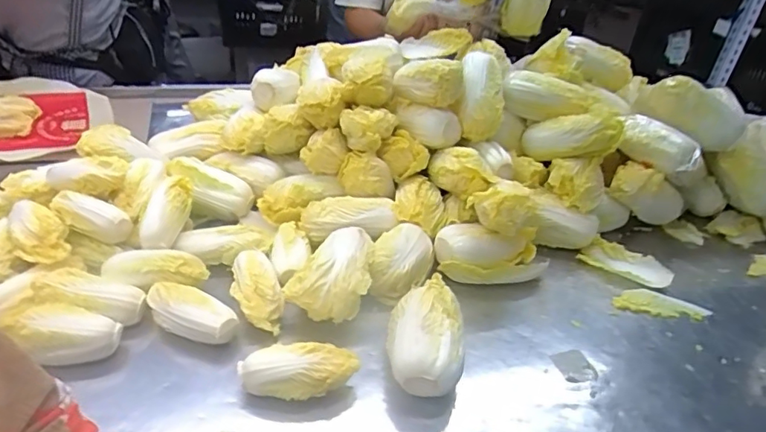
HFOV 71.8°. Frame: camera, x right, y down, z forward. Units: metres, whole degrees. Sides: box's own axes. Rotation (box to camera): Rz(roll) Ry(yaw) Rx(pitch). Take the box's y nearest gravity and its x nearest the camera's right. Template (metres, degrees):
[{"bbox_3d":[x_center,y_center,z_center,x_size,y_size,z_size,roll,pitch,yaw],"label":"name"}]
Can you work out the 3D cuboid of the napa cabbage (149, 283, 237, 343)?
[{"bbox_3d":[-0.215,0.111,0.591,0.111,0.047,0.048,15,33,16],"label":"napa cabbage"}]

